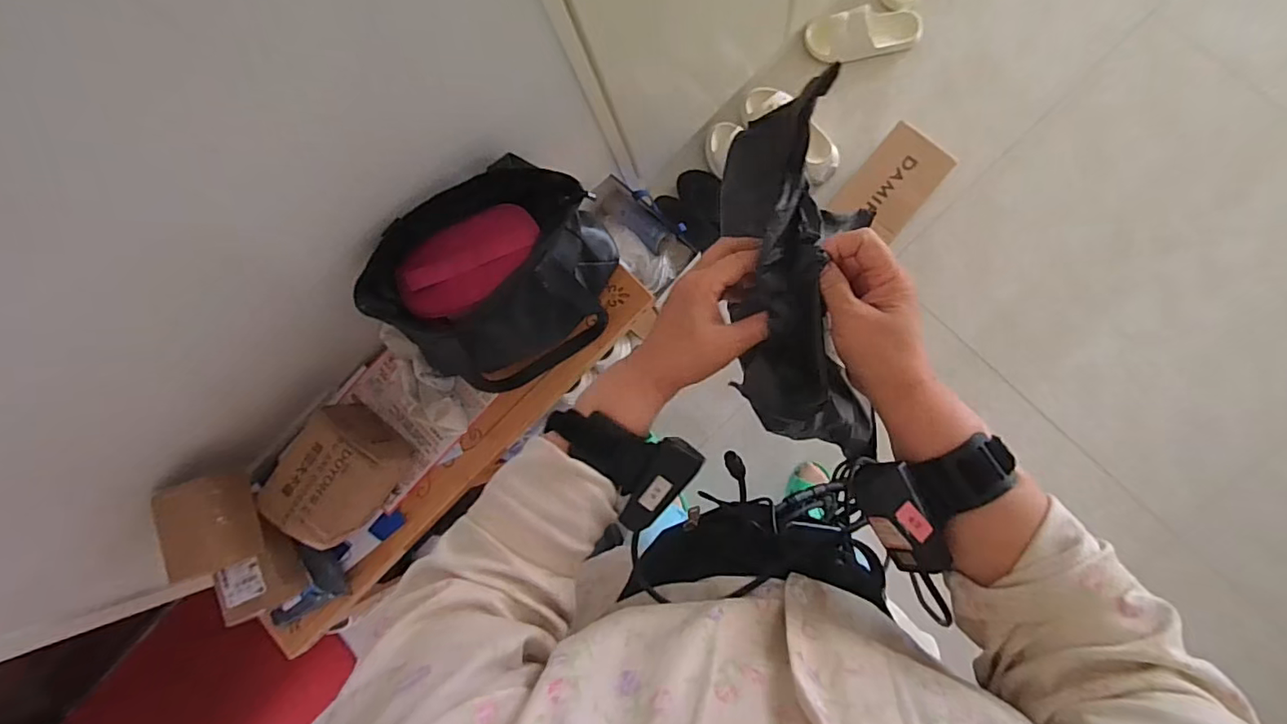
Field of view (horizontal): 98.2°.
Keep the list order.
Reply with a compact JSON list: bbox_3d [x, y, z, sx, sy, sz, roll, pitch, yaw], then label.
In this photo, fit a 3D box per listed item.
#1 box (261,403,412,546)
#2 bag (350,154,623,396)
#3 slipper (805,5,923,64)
[{"bbox_3d":[-0.489,0.181,0.887,0.154,0.103,0.192,36,92,9],"label":"box"},{"bbox_3d":[-0.201,-0.115,0.826,0.326,0.220,0.225,-37,82,5],"label":"bag"},{"bbox_3d":[0.505,-0.752,1.273,0.254,0.063,0.101,-6,84,6],"label":"slipper"}]

